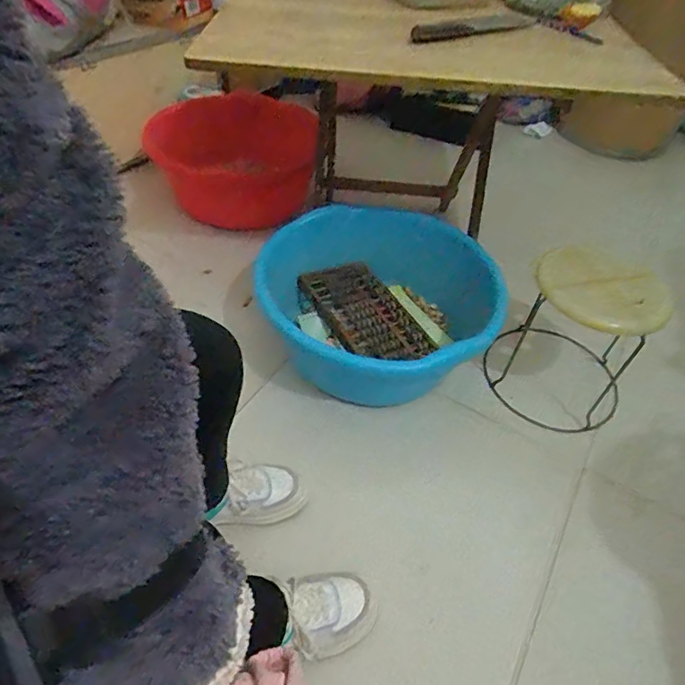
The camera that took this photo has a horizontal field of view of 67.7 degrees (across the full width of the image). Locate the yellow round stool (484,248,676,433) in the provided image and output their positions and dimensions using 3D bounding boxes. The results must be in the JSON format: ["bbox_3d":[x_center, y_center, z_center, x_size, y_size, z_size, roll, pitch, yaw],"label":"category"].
[{"bbox_3d":[0.466,-0.004,1.021,0.265,0.299,0.238,29,49,20],"label":"yellow round stool"}]

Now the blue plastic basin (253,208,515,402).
[{"bbox_3d":[0.073,-0.077,1.086,0.395,0.224,0.496,-28,55,-30],"label":"blue plastic basin"}]

